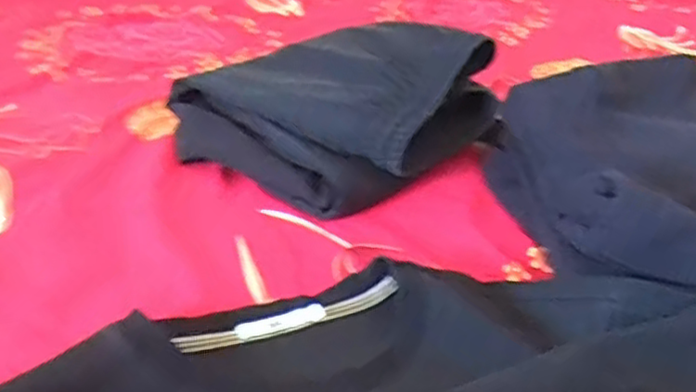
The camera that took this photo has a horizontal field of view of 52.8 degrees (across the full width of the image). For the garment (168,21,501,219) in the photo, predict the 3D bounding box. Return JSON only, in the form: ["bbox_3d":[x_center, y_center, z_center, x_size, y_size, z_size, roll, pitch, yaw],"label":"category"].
[{"bbox_3d":[-0.015,-0.105,0.753,0.296,0.108,0.276,19,33,22],"label":"garment"}]

